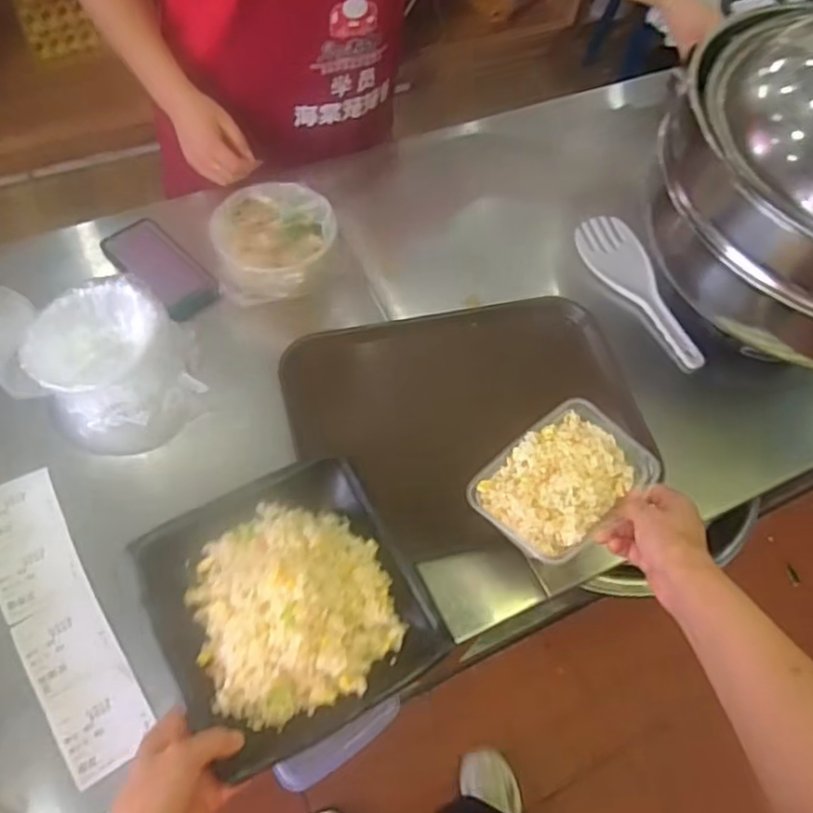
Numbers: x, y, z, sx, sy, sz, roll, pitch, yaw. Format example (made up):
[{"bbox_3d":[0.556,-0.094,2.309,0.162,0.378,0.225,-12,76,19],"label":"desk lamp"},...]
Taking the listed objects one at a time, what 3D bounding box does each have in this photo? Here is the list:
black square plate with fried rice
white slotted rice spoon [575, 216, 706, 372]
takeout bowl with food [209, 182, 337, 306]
[{"bbox_3d":[-0.097,0.159,0.585,0.200,0.059,0.206,-27,65,-16],"label":"black square plate with fried rice"},{"bbox_3d":[0.315,-0.156,0.934,0.067,0.029,0.248,-25,65,-15],"label":"white slotted rice spoon"},{"bbox_3d":[-0.163,-0.198,0.863,0.144,0.061,0.156,1,61,-1],"label":"takeout bowl with food"}]

